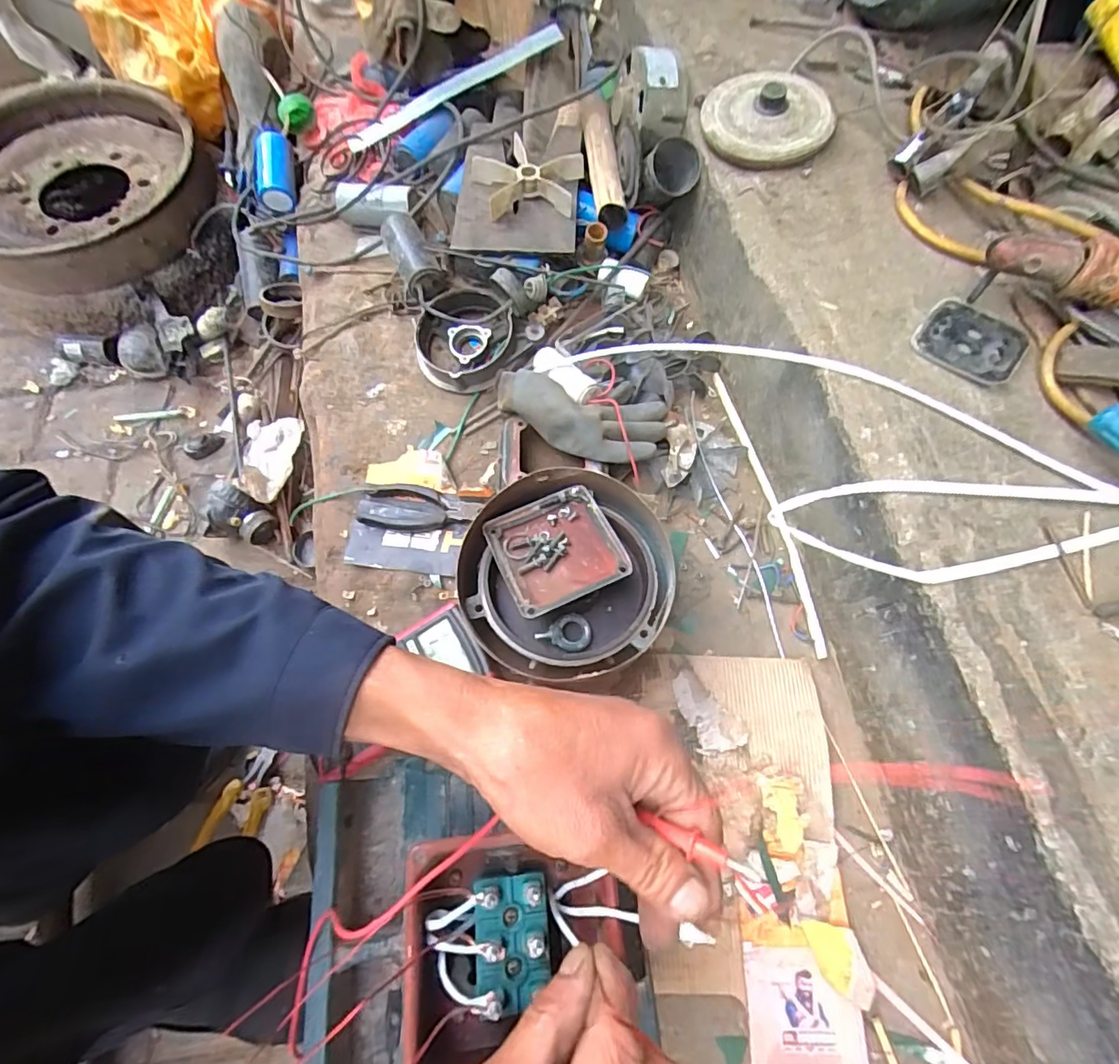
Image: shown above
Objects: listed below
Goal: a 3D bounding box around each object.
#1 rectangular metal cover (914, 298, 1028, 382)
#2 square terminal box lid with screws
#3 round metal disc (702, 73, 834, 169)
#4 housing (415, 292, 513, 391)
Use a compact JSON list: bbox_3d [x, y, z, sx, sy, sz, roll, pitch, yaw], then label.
[{"bbox_3d":[0.364,-0.170,0.483,0.083,0.005,0.076,37,71,14],"label":"rectangular metal cover"},{"bbox_3d":[-0.003,0.015,0.507,0.107,0.023,0.107,-23,69,-11],"label":"square terminal box lid with screws"},{"bbox_3d":[0.232,-0.465,0.603,0.137,0.028,0.134,0,66,-1],"label":"round metal disc"},{"bbox_3d":[-0.118,-0.239,0.675,0.121,0.050,0.144,-7,67,-4],"label":"housing"}]

